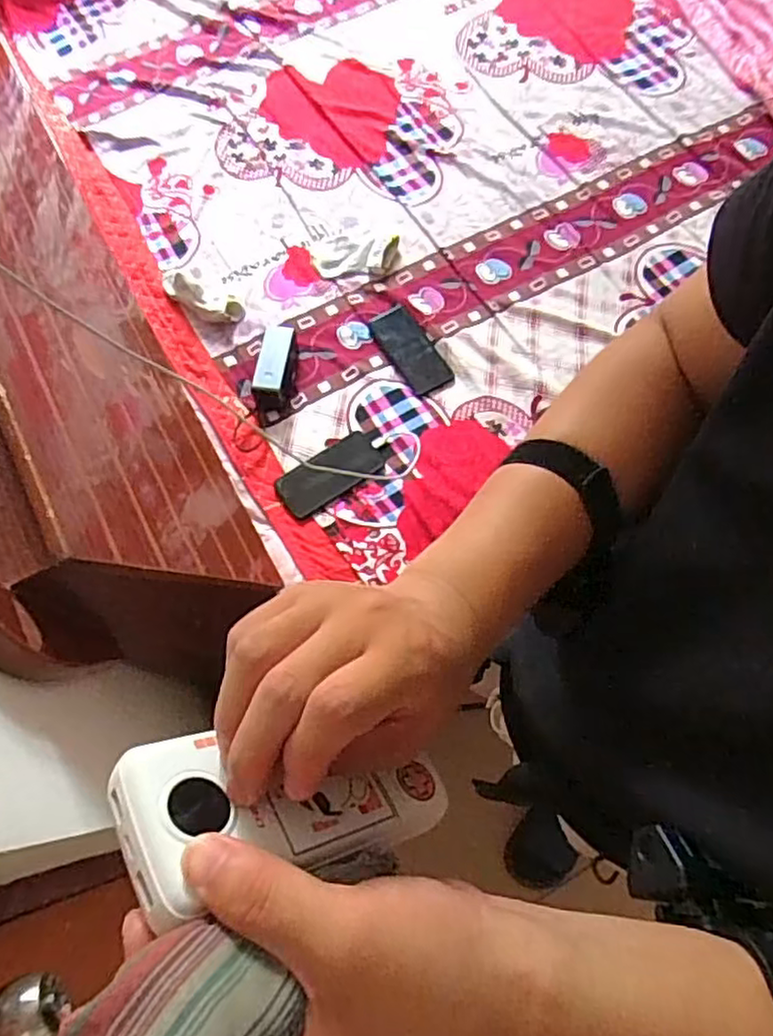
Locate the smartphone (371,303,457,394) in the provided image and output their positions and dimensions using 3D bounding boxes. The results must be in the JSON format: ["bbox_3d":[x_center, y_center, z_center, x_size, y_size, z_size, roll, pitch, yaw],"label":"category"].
[{"bbox_3d":[0.040,-0.285,1.124,0.075,0.008,0.173,-31,72,-13],"label":"smartphone"}]

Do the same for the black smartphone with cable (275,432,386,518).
[{"bbox_3d":[-0.084,-0.070,1.016,0.171,0.018,0.074,-35,73,-14],"label":"black smartphone with cable"}]

